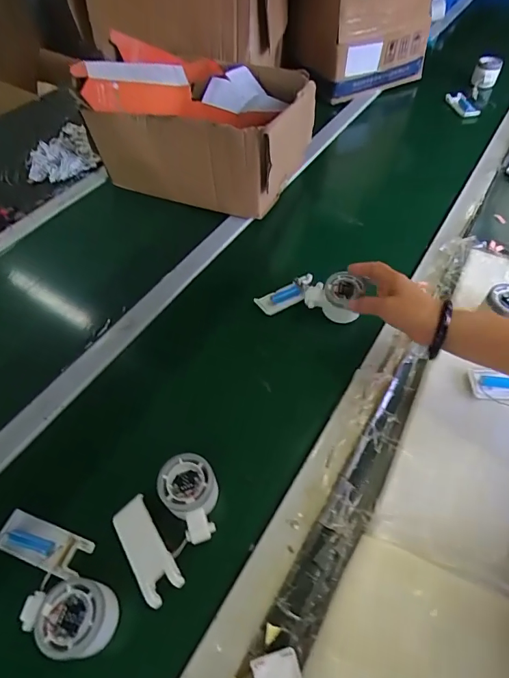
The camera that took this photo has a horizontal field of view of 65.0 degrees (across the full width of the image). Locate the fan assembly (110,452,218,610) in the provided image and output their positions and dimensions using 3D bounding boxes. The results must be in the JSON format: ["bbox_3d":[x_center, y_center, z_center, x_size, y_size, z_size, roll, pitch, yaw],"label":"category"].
[{"bbox_3d":[-0.084,0.191,0.418,0.113,0.046,0.099,-32,58,-18],"label":"fan assembly"}]

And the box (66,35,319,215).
[{"bbox_3d":[-0.088,-0.429,0.781,0.362,0.207,0.284,17,57,14],"label":"box"}]

